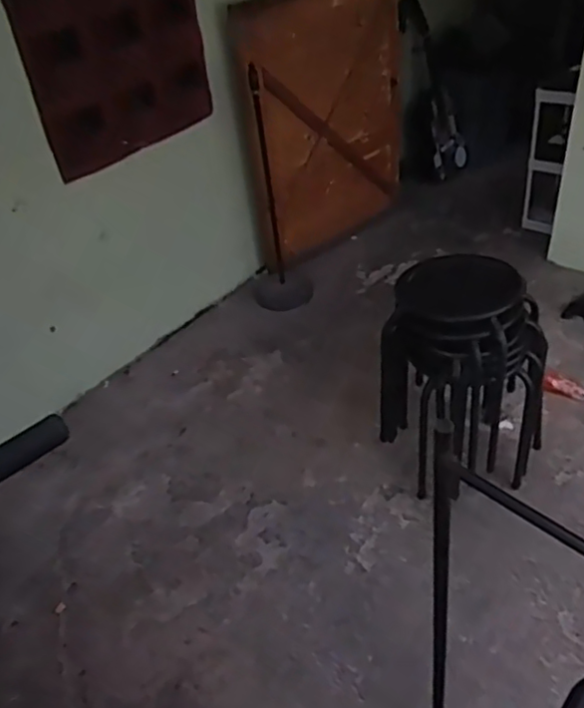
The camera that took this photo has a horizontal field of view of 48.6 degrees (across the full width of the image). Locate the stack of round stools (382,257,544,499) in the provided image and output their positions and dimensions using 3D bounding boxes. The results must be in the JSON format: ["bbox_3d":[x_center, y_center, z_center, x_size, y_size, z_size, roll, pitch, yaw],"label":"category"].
[{"bbox_3d":[0.423,0.065,1.617,0.376,0.557,0.325,1,41,11],"label":"stack of round stools"}]

